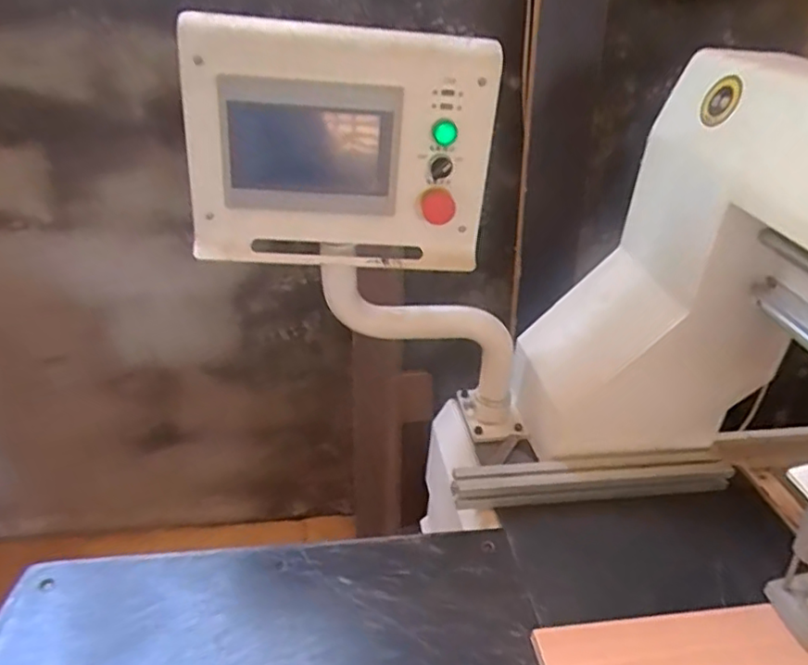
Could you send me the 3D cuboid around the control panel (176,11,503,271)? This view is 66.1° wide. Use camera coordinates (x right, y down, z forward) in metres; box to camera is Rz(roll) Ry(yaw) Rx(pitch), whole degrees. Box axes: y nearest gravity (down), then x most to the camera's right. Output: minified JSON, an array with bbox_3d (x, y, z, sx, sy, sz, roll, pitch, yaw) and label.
[{"bbox_3d":[-0.070,-0.203,0.710,0.341,0.258,0.055,-1,33,-9],"label":"control panel"}]

